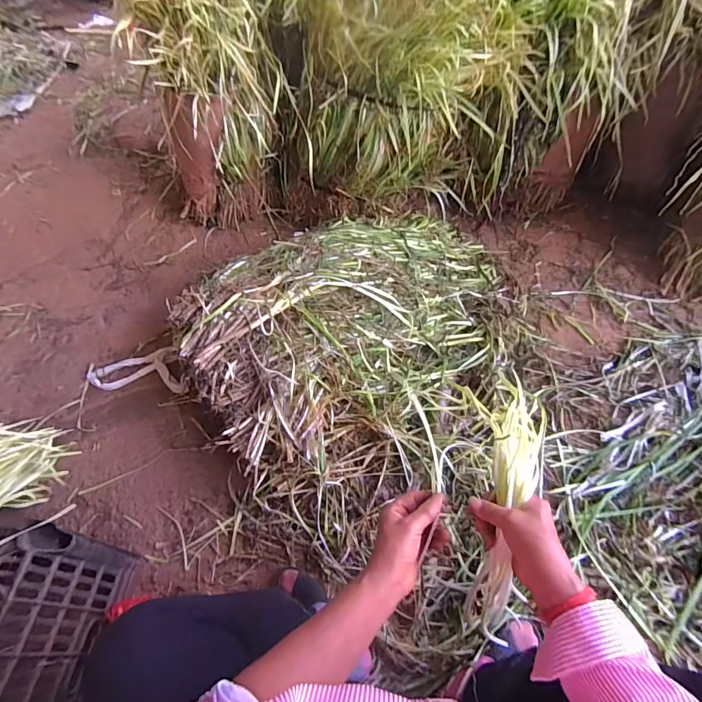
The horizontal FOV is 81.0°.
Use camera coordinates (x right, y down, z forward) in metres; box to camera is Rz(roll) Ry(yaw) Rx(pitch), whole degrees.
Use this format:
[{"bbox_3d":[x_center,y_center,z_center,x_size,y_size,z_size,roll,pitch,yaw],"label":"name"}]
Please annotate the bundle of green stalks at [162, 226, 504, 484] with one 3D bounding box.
[{"bbox_3d":[0.014,-0.068,0.950,0.756,0.229,0.642,-3,58,2],"label":"bundle of green stalks"}]

